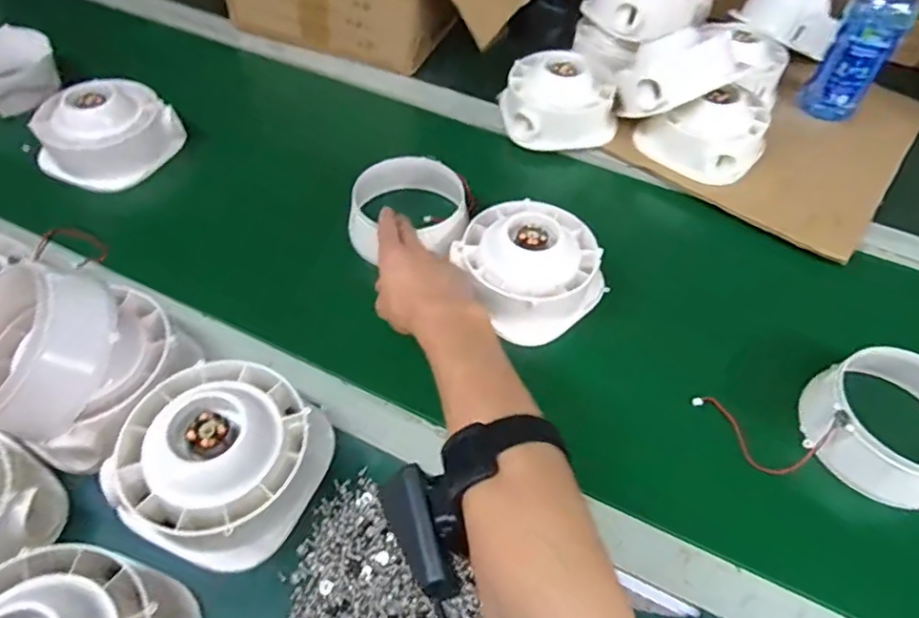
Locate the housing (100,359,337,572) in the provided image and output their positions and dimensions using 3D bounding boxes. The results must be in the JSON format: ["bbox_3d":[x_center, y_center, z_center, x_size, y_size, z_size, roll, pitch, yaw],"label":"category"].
[{"bbox_3d":[-0.174,0.106,0.426,0.127,0.072,0.131,-2,52,2],"label":"housing"}]

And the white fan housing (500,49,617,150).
[{"bbox_3d":[0.121,-0.261,0.714,0.141,0.074,0.118,5,52,8],"label":"white fan housing"}]

